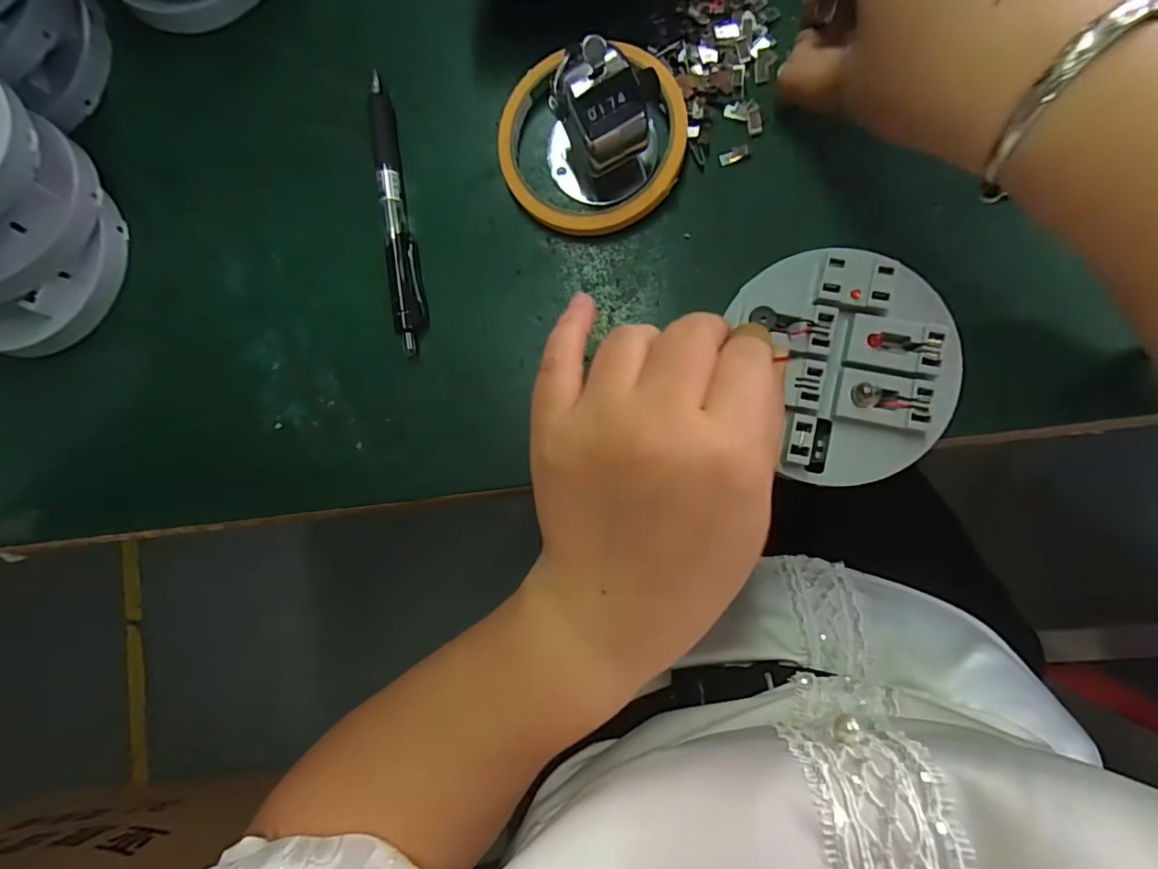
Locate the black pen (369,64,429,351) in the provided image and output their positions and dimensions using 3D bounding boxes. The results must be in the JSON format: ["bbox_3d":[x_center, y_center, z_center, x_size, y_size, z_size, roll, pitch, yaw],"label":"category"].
[{"bbox_3d":[-0.091,-0.111,0.270,0.014,0.010,0.140,-9,86,5],"label":"black pen"}]

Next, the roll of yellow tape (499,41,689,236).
[{"bbox_3d":[0.006,-0.139,0.259,0.089,0.018,0.086,0,87,6],"label":"roll of yellow tape"}]

